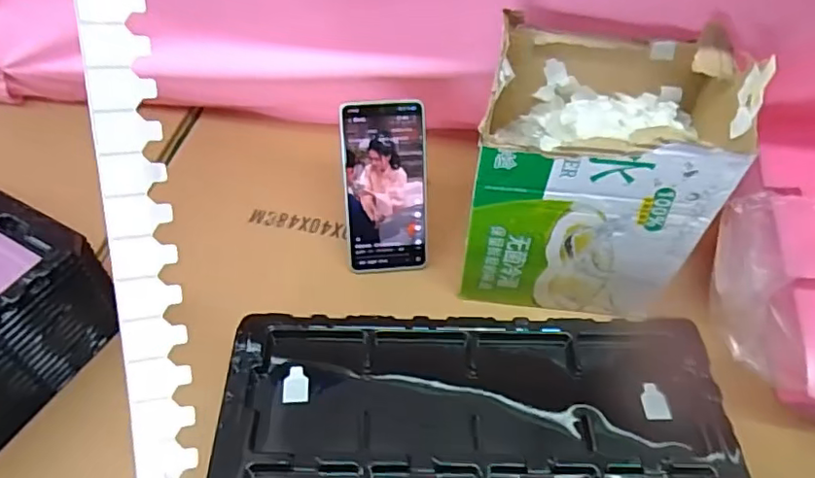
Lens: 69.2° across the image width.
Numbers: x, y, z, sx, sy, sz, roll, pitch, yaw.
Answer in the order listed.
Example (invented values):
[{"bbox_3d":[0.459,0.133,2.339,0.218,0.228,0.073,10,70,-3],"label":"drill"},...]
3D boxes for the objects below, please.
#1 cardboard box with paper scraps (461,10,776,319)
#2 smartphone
[{"bbox_3d":[0.155,-0.059,0.520,0.182,0.215,0.149,8,52,4],"label":"cardboard box with paper scraps"},{"bbox_3d":[-0.021,-0.047,0.566,0.077,0.169,0.007,-4,20,-6],"label":"smartphone"}]

